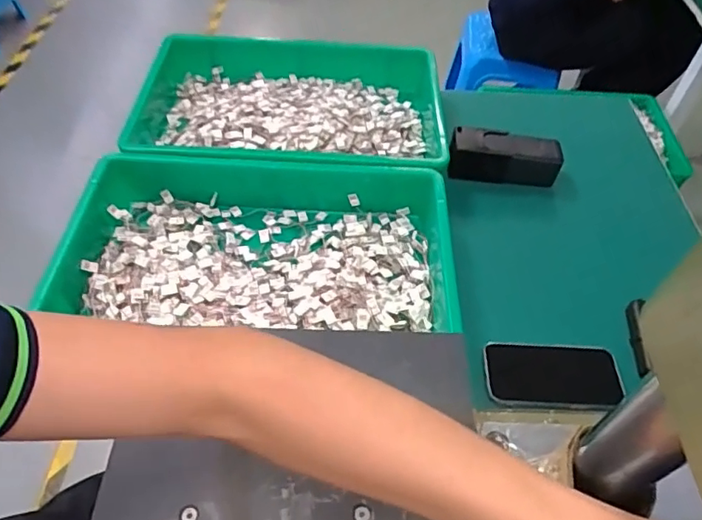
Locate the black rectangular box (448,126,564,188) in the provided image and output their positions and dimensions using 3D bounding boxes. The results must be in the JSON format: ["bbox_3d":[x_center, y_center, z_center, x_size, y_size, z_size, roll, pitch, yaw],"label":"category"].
[{"bbox_3d":[0.223,-0.150,0.790,0.157,0.049,0.058,10,51,4],"label":"black rectangular box"}]

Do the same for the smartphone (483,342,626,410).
[{"bbox_3d":[0.216,0.123,0.586,0.137,0.008,0.079,-1,43,7],"label":"smartphone"}]

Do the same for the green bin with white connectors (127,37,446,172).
[{"bbox_3d":[-0.089,-0.214,0.797,0.469,0.088,0.270,0,51,-3],"label":"green bin with white connectors"}]

